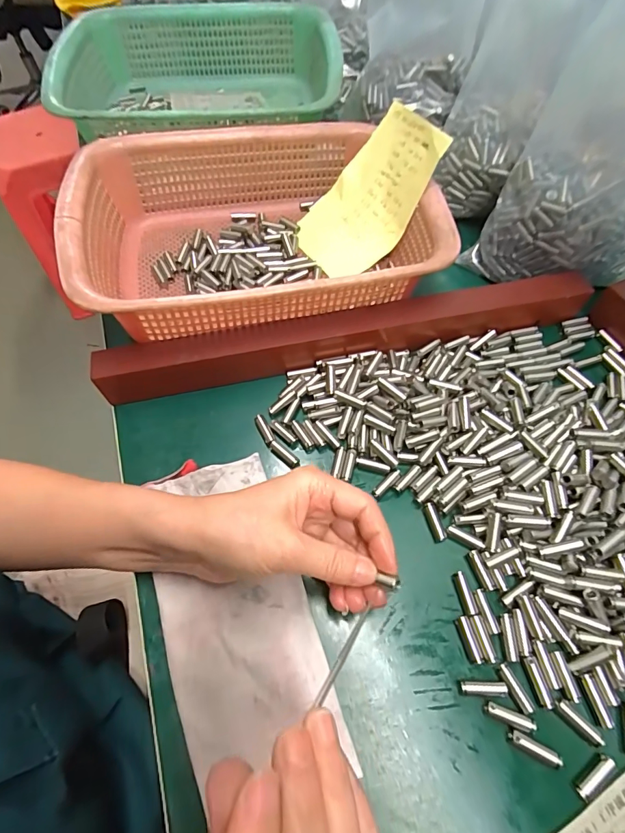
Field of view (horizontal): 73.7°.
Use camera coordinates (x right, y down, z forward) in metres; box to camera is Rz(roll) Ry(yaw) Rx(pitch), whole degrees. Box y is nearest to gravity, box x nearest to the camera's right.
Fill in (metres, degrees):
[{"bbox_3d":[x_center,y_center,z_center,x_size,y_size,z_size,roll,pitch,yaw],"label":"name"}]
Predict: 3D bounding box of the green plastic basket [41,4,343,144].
[{"bbox_3d":[-0.122,-0.374,0.473,0.296,0.076,0.231,-1,61,1],"label":"green plastic basket"}]

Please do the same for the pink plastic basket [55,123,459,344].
[{"bbox_3d":[-0.045,-0.165,0.360,0.288,0.082,0.219,-13,62,-6],"label":"pink plastic basket"}]

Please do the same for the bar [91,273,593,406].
[{"bbox_3d":[0.032,-0.068,0.334,0.386,0.038,0.030,-12,61,-5],"label":"bar"}]

